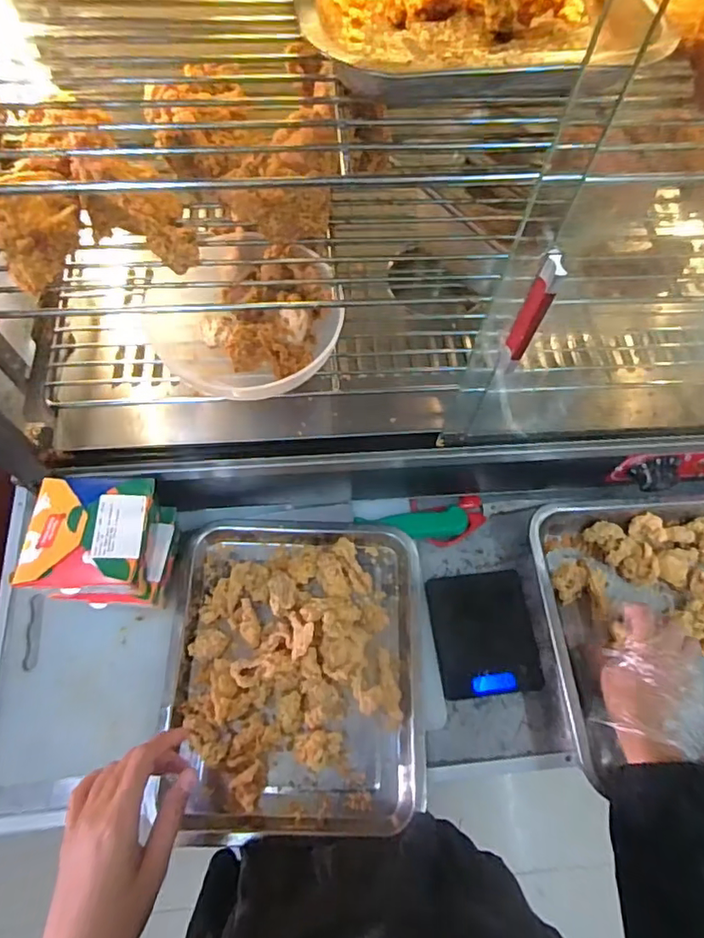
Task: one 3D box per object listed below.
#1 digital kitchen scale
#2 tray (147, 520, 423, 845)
[{"bbox_3d":[0.140,0.175,0.592,0.101,0.026,0.121,-5,67,-4],"label":"digital kitchen scale"},{"bbox_3d":[-0.052,0.195,0.562,0.245,0.055,0.295,2,66,-1],"label":"tray"}]

